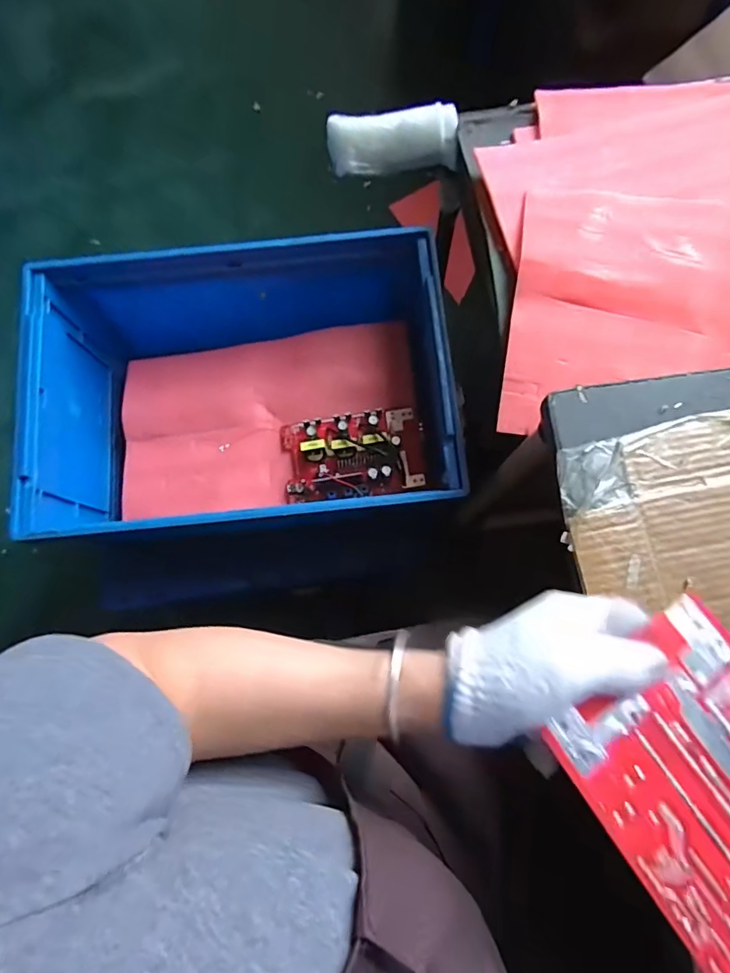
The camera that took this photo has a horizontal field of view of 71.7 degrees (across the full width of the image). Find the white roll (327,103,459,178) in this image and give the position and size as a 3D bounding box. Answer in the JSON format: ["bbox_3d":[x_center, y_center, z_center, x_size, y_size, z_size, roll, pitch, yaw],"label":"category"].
[{"bbox_3d":[0.033,-0.422,0.620,0.155,0.055,0.047,-4,76,0],"label":"white roll"}]

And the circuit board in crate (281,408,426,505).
[{"bbox_3d":[-0.021,-0.051,0.741,0.197,0.037,0.120,-8,76,-1],"label":"circuit board in crate"}]

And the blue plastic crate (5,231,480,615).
[{"bbox_3d":[-0.171,-0.120,0.716,0.547,0.199,0.355,-5,76,0],"label":"blue plastic crate"}]

